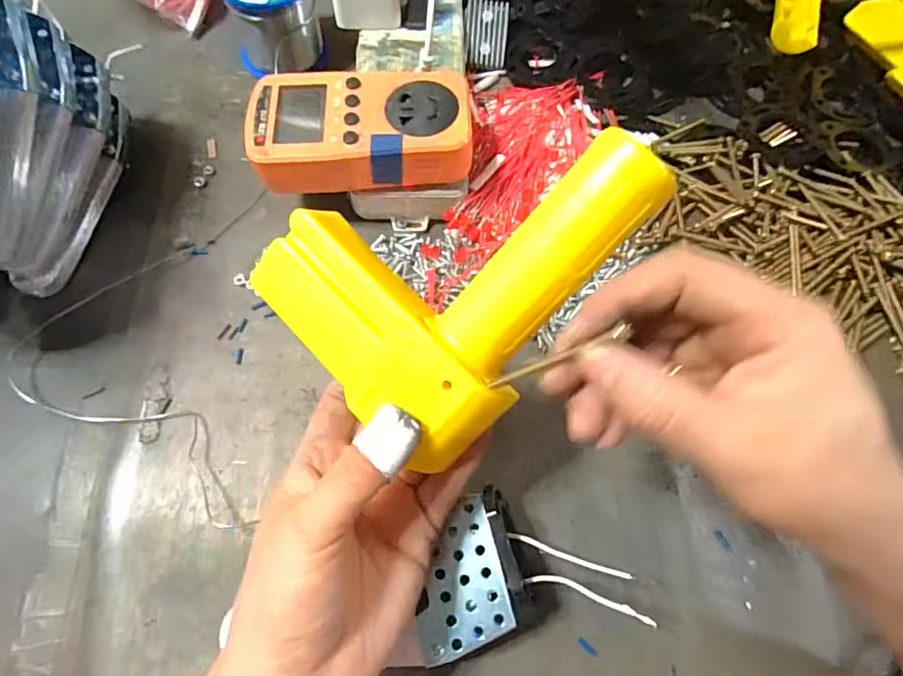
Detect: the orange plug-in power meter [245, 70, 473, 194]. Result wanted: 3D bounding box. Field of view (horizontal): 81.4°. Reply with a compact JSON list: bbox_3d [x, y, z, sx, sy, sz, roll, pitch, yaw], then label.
[{"bbox_3d":[-0.053,-0.125,0.311,0.125,0.029,0.065,-6,68,-4],"label":"orange plug-in power meter"}]

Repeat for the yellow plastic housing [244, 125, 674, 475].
[{"bbox_3d":[0.009,-0.010,0.214,0.154,0.042,0.103,-14,90,14],"label":"yellow plastic housing"}]

